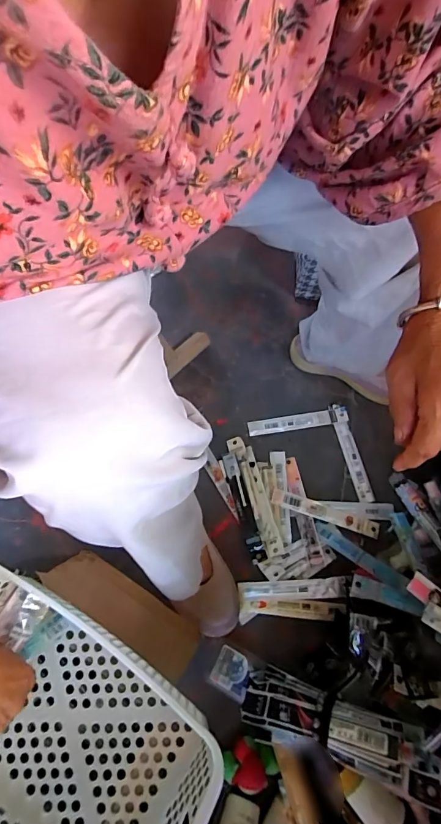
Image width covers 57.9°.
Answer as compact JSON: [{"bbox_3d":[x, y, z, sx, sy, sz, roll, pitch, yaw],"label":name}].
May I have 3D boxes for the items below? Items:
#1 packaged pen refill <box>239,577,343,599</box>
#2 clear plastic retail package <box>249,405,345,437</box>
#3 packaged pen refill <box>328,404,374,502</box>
[{"bbox_3d":[0.104,0.262,0.587,0.152,0.008,0.027,-5,80,4],"label":"packaged pen refill"},{"bbox_3d":[0.136,0.014,0.701,0.176,0.006,0.032,-10,70,-4],"label":"clear plastic retail package"},{"bbox_3d":[0.225,0.067,0.686,0.028,0.006,0.174,-12,70,-5],"label":"packaged pen refill"}]

